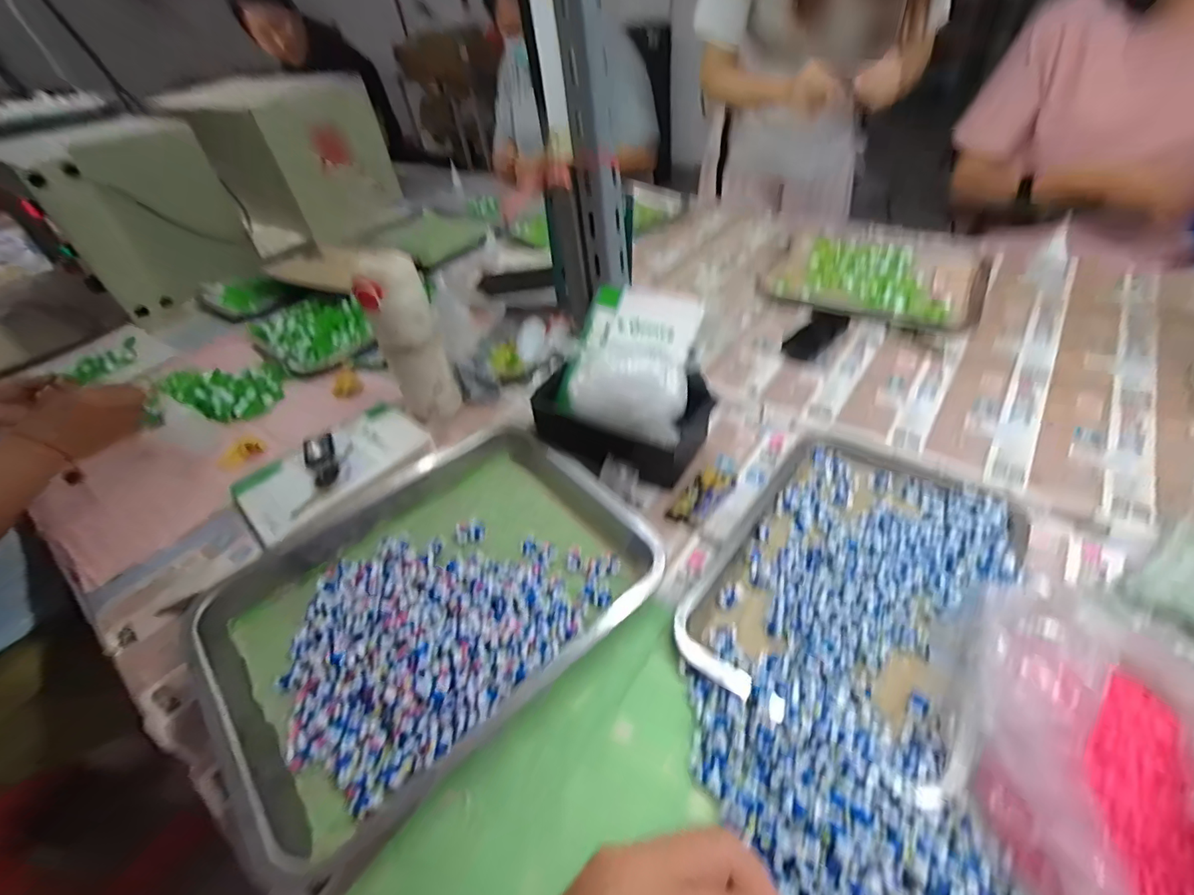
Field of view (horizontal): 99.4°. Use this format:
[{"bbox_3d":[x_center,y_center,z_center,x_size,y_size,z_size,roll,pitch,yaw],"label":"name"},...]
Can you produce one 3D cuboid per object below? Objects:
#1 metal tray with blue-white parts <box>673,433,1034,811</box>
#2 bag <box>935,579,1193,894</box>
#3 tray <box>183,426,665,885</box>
[{"bbox_3d":[0.232,0.101,0.446,0.205,0.032,0.329,27,54,31],"label":"metal tray with blue-white parts"},{"bbox_3d":[0.307,0.193,0.284,0.166,0.082,0.250,11,47,20],"label":"bag"},{"bbox_3d":[-0.156,0.122,0.455,0.368,0.056,0.298,-33,49,-24],"label":"tray"}]

